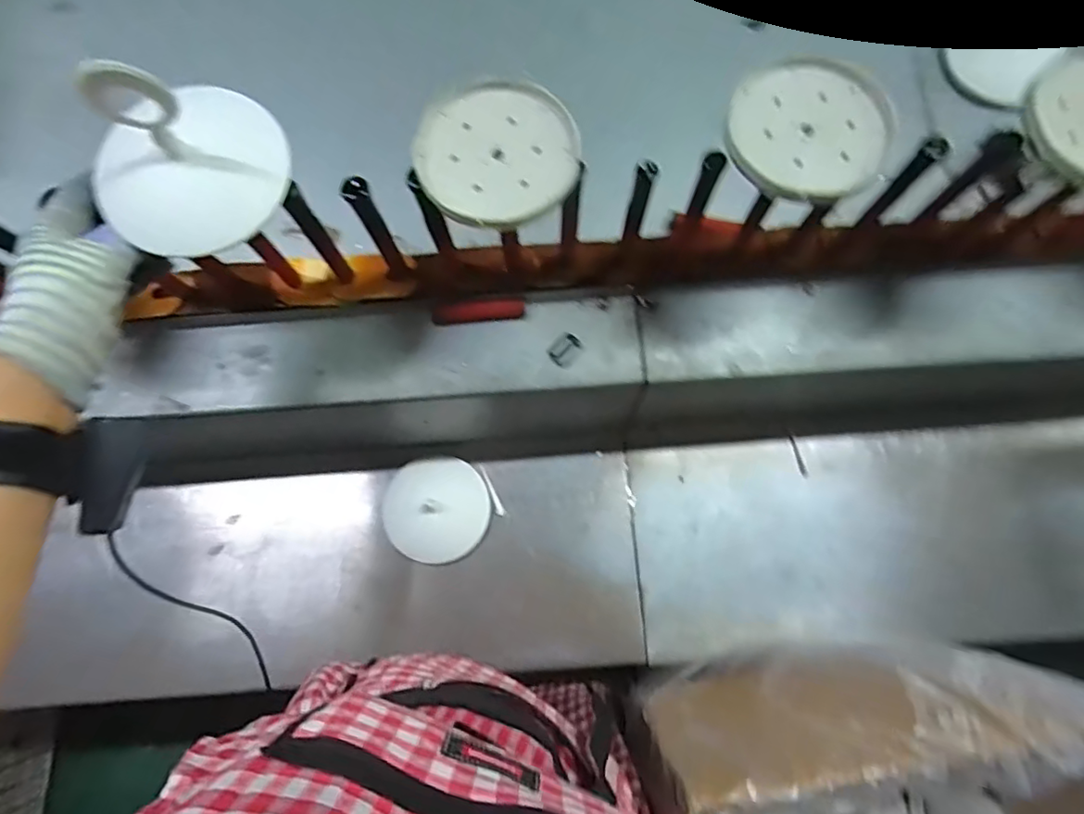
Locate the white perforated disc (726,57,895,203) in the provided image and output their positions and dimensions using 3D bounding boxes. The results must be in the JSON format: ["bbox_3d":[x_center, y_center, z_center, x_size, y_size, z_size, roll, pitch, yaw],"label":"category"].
[{"bbox_3d":[0.185,-0.193,0.400,0.098,0.019,0.107,0,74,-1],"label":"white perforated disc"}]

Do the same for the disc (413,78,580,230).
[{"bbox_3d":[-0.032,-0.177,0.399,0.106,0.012,0.113,0,74,-1],"label":"disc"}]

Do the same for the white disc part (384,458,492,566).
[{"bbox_3d":[-0.123,0.122,0.686,0.119,0.029,0.118,2,79,-12],"label":"white disc part"}]

